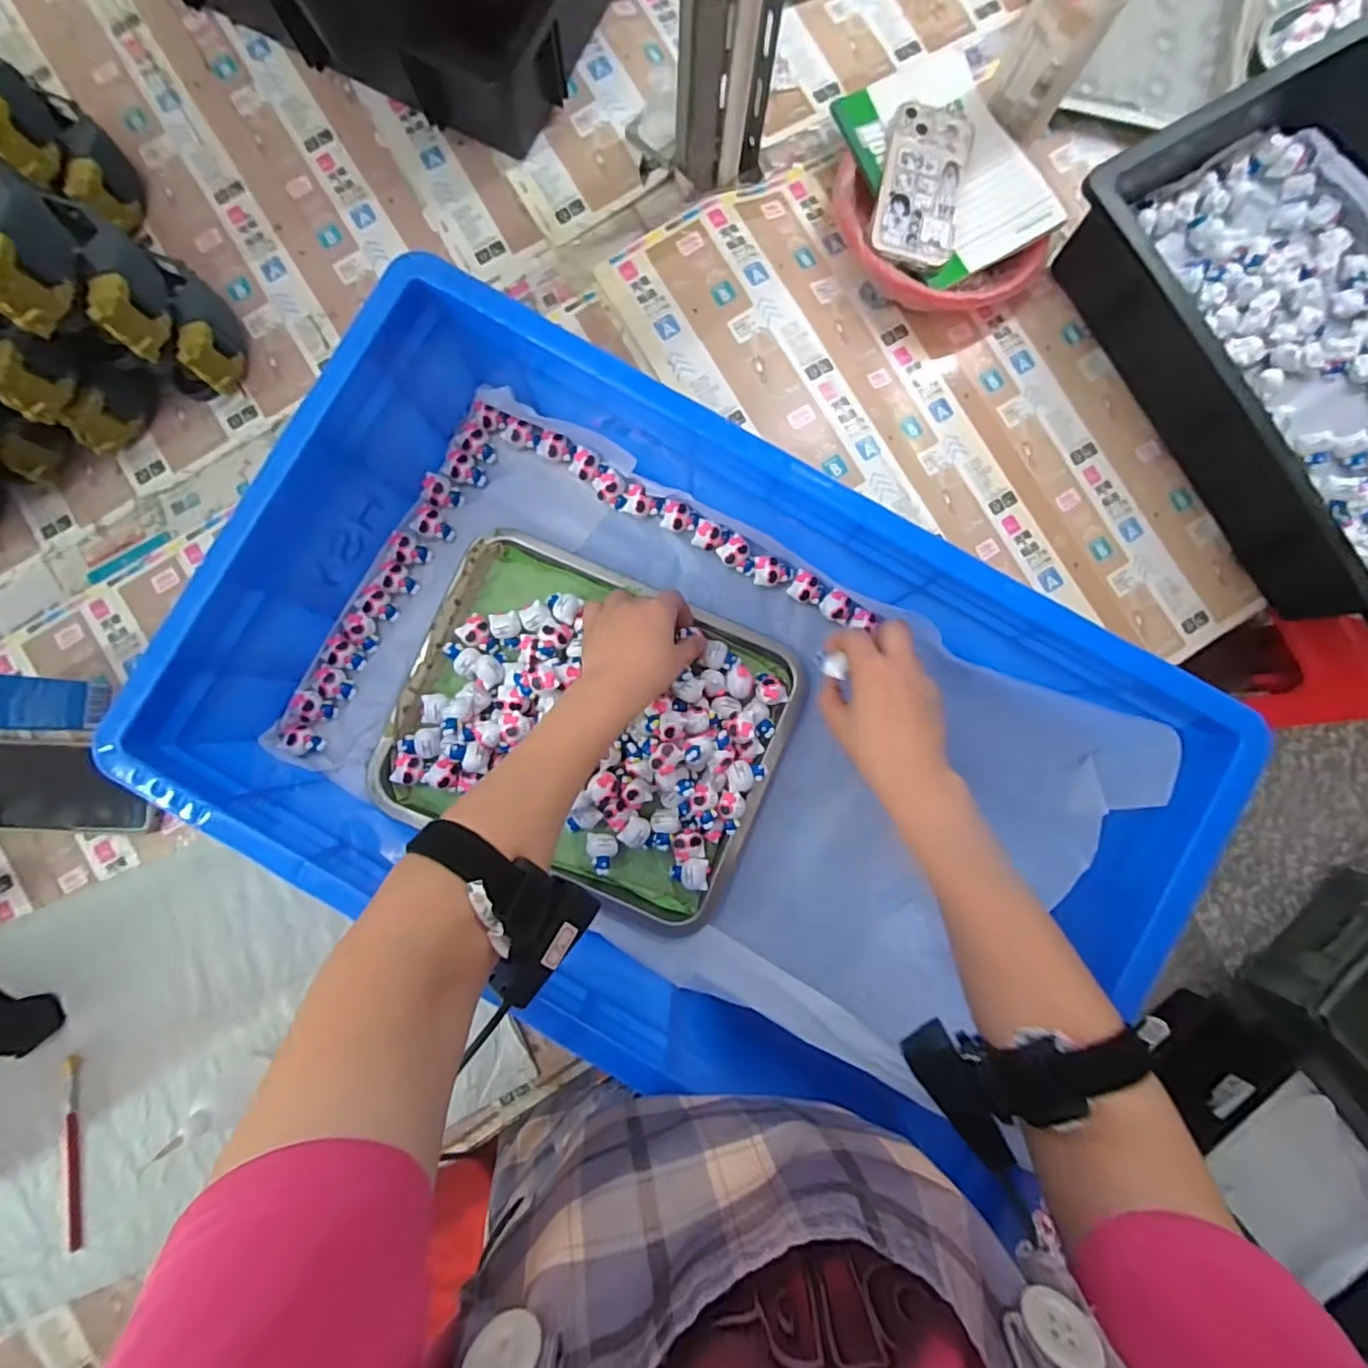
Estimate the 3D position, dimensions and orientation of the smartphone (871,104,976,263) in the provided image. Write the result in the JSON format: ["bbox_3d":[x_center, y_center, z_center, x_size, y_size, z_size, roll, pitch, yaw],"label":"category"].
[{"bbox_3d":[0.217,-0.454,0.535,0.077,0.012,0.157,11,86,-1],"label":"smartphone"}]

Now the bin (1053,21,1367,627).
[{"bbox_3d":[0.581,-0.307,0.527,0.309,0.078,0.446,-31,87,-3],"label":"bin"}]

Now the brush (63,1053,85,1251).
[{"bbox_3d":[-0.508,0.392,0.490,0.014,0.011,0.160,-2,86,-2],"label":"brush"}]

